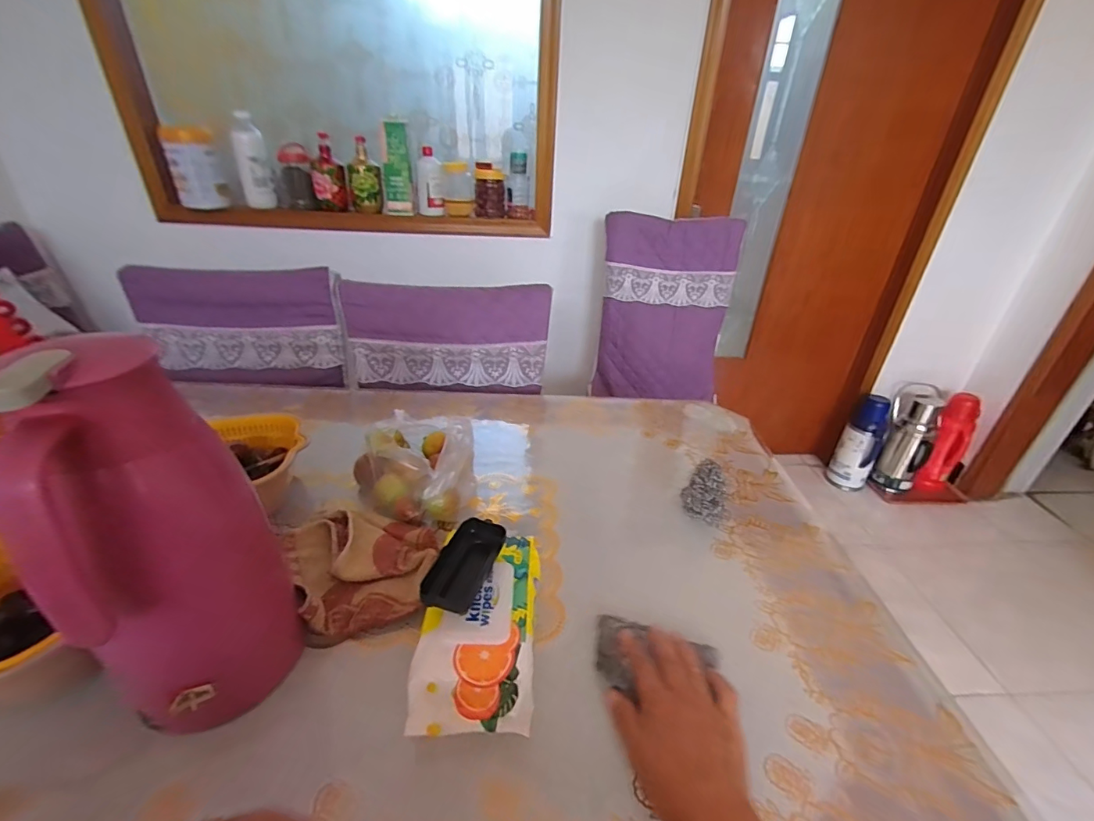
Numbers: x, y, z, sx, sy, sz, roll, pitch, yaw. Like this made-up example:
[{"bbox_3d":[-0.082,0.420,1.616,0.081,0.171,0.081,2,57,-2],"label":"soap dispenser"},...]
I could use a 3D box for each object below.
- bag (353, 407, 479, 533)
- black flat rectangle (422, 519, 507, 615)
[{"bbox_3d":[-0.180,0.068,0.637,0.160,0.102,0.153,10,31,13],"label":"bag"},{"bbox_3d":[-0.084,0.157,0.473,0.050,0.026,0.110,12,32,16],"label":"black flat rectangle"}]

